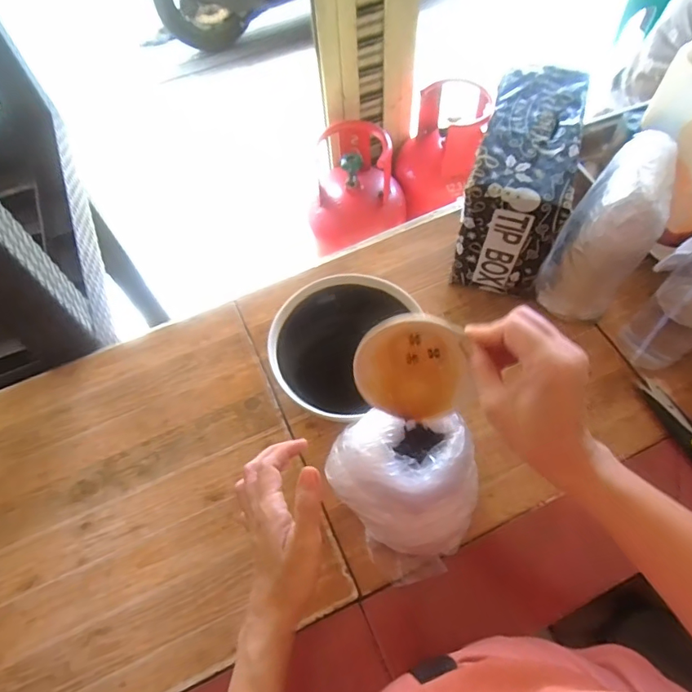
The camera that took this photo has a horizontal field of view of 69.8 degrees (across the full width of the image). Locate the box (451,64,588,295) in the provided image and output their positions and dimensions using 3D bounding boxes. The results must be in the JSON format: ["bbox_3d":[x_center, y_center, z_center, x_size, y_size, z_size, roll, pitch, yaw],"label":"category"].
[{"bbox_3d":[0.215,-0.199,0.628,0.103,0.180,0.222,16,63,12],"label":"box"}]

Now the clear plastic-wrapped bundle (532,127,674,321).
[{"bbox_3d":[0.276,-0.113,0.544,0.083,0.216,0.096,17,64,12],"label":"clear plastic-wrapped bundle"}]

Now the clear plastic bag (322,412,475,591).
[{"bbox_3d":[0.065,0.135,0.488,0.130,0.118,0.147,-31,64,-13],"label":"clear plastic bag"}]

